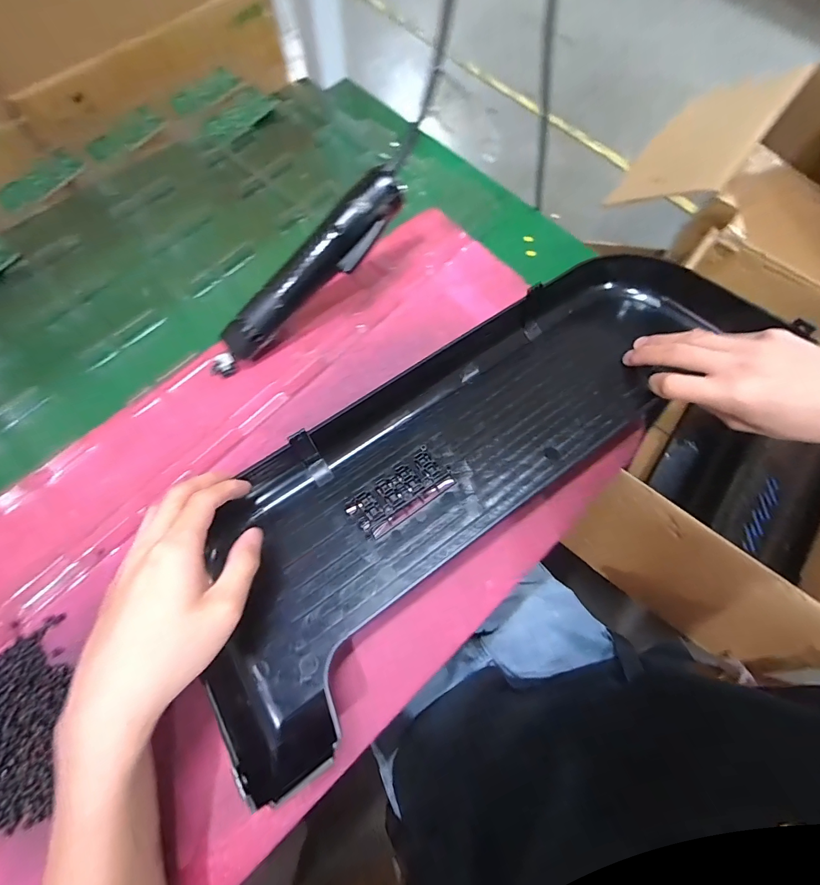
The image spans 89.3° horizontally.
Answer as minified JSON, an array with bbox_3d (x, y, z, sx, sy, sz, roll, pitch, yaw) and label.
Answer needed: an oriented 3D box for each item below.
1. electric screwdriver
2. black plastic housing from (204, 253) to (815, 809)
[{"bbox_3d":[-0.092,-0.139,0.357,0.227,0.030,0.036,-42,75,11],"label":"electric screwdriver"},{"bbox_3d":[0.047,-0.002,0.335,0.490,0.060,0.177,-39,76,-15],"label":"black plastic housing"}]

